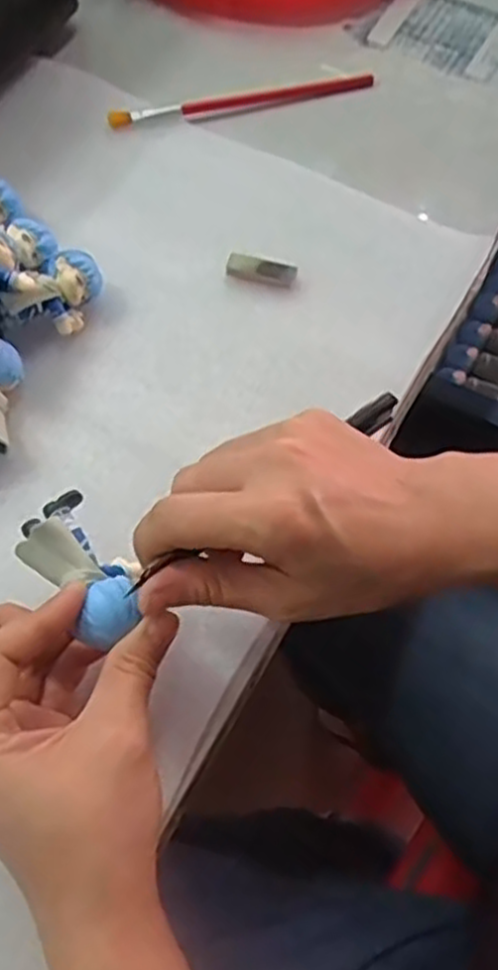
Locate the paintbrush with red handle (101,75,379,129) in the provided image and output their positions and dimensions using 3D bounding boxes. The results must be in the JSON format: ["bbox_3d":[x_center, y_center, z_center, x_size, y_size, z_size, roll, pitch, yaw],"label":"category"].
[{"bbox_3d":[-0.004,-0.236,0.470,0.161,0.009,0.016,-13,65,-7],"label":"paintbrush with red handle"}]

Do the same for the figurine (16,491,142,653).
[{"bbox_3d":[-0.063,0.032,0.295,0.032,0.019,0.063,-35,62,-16],"label":"figurine"}]

